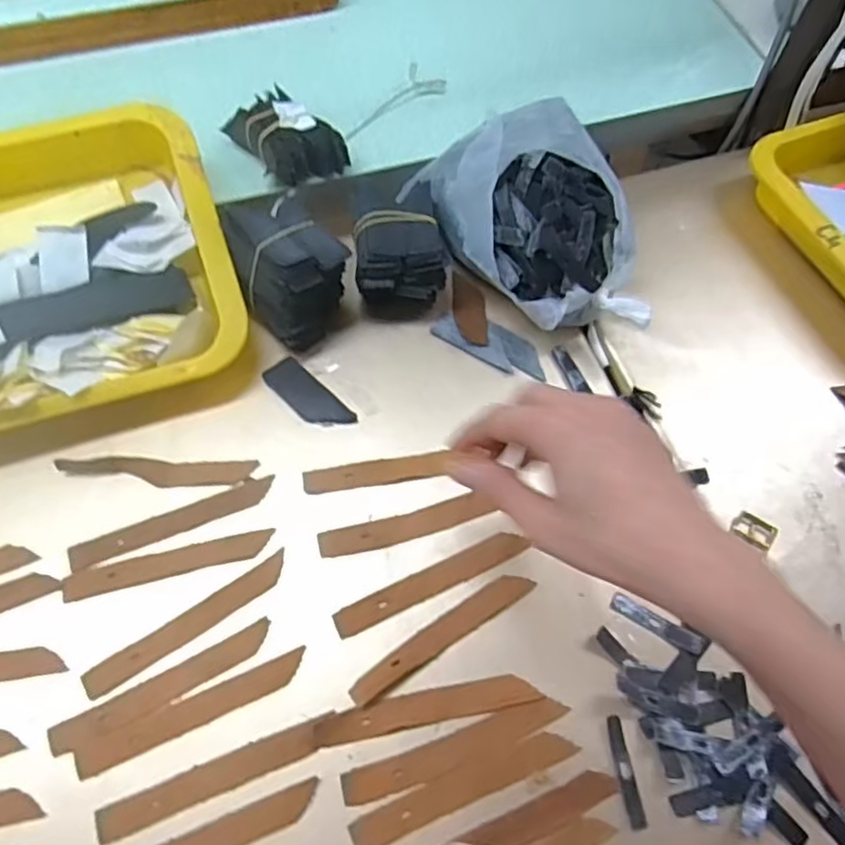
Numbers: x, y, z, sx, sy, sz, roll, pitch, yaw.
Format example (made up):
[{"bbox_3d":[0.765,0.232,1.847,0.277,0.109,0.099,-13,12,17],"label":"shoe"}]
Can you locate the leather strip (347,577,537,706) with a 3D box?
[{"bbox_3d":[0.011,0.120,0.382,0.117,0.005,0.019,-30,68,-16],"label":"leather strip"}]

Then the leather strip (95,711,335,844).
[{"bbox_3d":[-0.108,0.185,0.351,0.122,0.005,0.017,-20,64,-9],"label":"leather strip"}]

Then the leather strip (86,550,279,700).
[{"bbox_3d":[-0.133,0.114,0.383,0.123,0.004,0.017,-31,68,-16],"label":"leather strip"}]

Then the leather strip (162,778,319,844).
[{"bbox_3d":[-0.113,0.214,0.337,0.124,0.004,0.016,-19,65,-11],"label":"leather strip"}]

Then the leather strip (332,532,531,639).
[{"bbox_3d":[0.007,0.094,0.398,0.122,0.004,0.015,-23,66,-13],"label":"leather strip"}]

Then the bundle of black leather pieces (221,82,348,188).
[{"bbox_3d":[-0.103,-0.213,0.502,0.059,0.037,0.088,-34,69,-17],"label":"bundle of black leather pieces"}]

